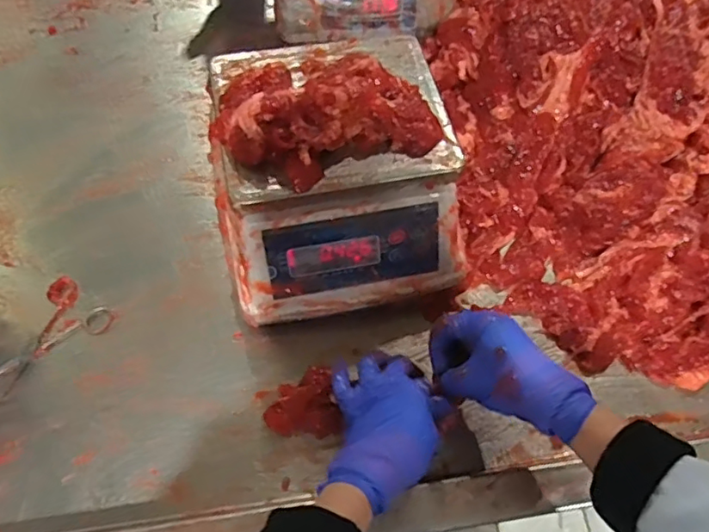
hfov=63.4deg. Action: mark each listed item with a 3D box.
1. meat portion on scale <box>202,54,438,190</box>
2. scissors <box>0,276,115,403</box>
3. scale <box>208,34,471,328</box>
[{"bbox_3d":[-0.030,-0.145,0.500,0.183,0.049,0.136,-19,69,-10],"label":"meat portion on scale"},{"bbox_3d":[-0.312,0.074,0.568,0.083,0.009,0.129,36,69,14],"label":"scissors"},{"bbox_3d":[-0.019,-0.089,0.557,0.215,0.118,0.230,-12,68,-7],"label":"scale"}]

